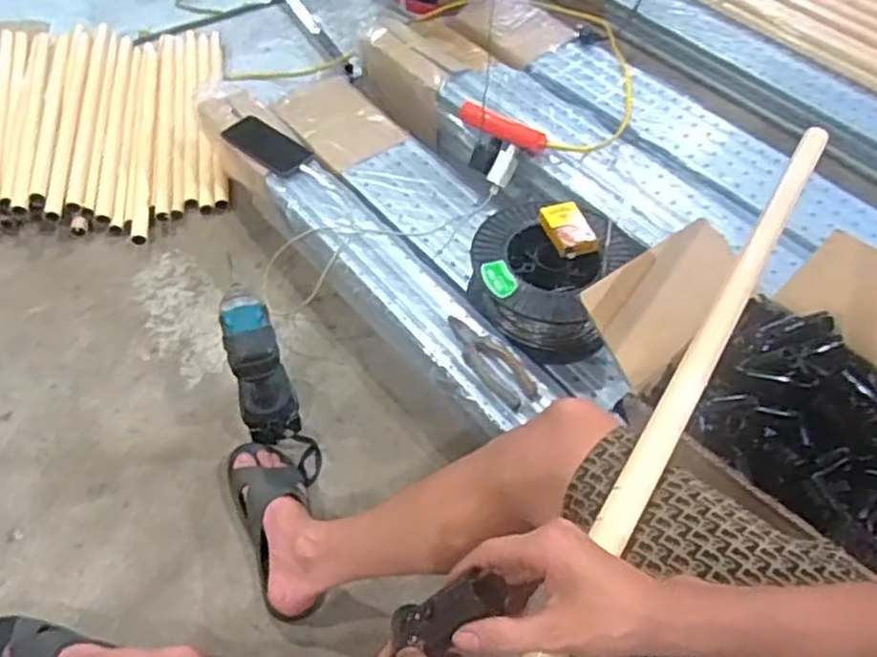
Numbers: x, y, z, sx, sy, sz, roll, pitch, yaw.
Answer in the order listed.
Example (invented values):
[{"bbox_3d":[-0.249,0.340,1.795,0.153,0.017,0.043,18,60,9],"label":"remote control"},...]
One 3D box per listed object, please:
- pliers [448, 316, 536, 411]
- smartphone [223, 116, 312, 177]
[{"bbox_3d":[0.066,0.042,0.982,0.058,0.017,0.163,-29,58,-23],"label":"pliers"},{"bbox_3d":[-0.282,-0.311,1.222,0.145,0.015,0.092,34,51,12],"label":"smartphone"}]

